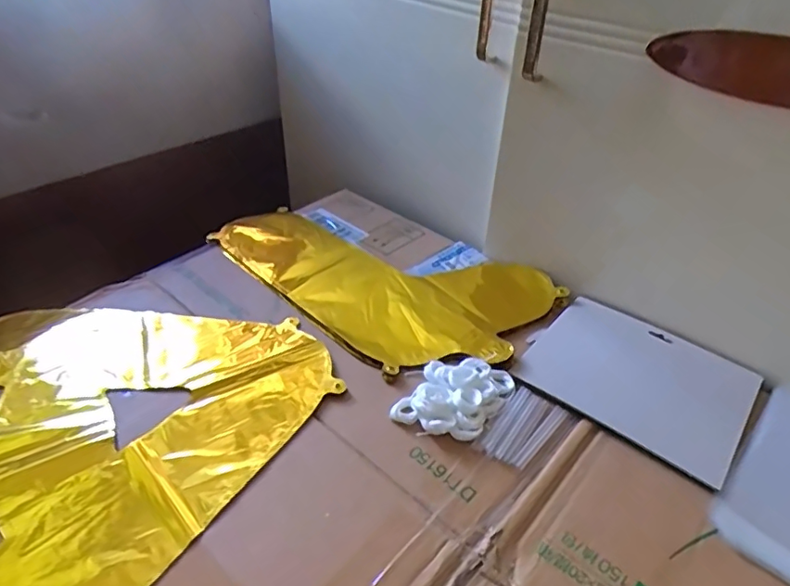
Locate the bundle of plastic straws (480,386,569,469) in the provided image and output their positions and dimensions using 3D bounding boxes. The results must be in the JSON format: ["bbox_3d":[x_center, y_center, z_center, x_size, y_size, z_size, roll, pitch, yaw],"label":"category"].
[{"bbox_3d":[0.113,0.116,0.476,0.045,0.005,0.082,27,45,27],"label":"bundle of plastic straws"}]

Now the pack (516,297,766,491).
[{"bbox_3d":[0.236,0.081,0.535,0.192,0.008,0.163,28,45,28],"label":"pack"}]

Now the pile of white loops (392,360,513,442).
[{"bbox_3d":[0.055,0.090,0.491,0.073,0.021,0.103,28,45,28],"label":"pile of white loops"}]

